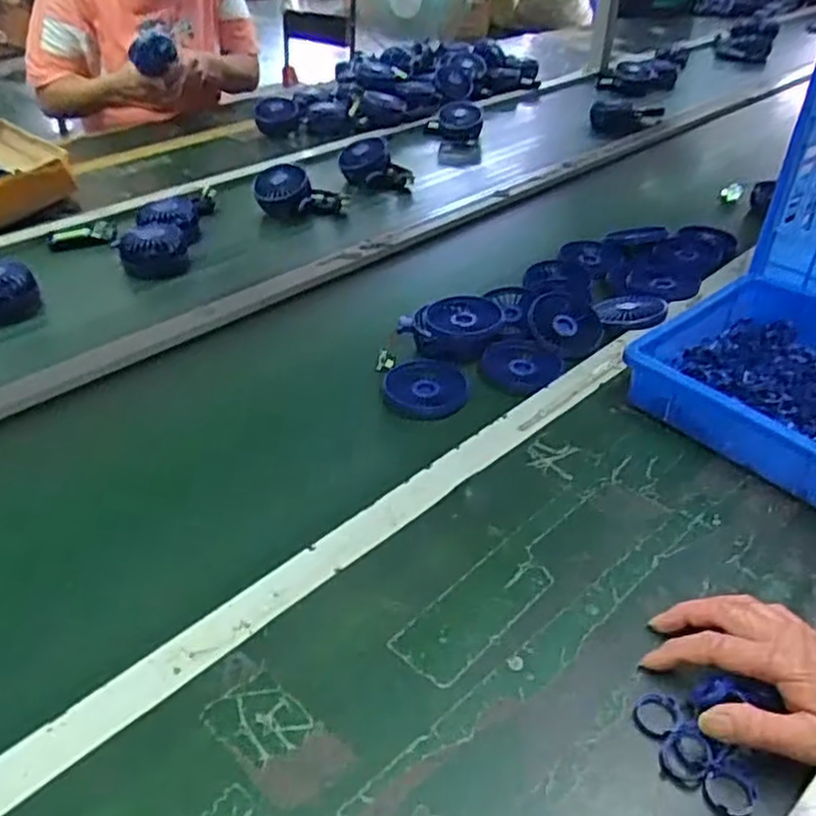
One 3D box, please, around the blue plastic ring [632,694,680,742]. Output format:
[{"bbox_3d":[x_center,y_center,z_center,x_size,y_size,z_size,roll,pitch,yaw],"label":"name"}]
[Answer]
[{"bbox_3d":[0.156,0.192,0.463,0.026,0.004,0.032,27,44,32],"label":"blue plastic ring"}]

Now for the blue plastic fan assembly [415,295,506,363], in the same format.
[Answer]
[{"bbox_3d":[0.059,-0.091,0.827,0.087,0.037,0.085,10,37,14],"label":"blue plastic fan assembly"}]

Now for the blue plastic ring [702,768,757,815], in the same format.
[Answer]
[{"bbox_3d":[0.186,0.224,0.427,0.030,0.004,0.029,0,36,0],"label":"blue plastic ring"}]

